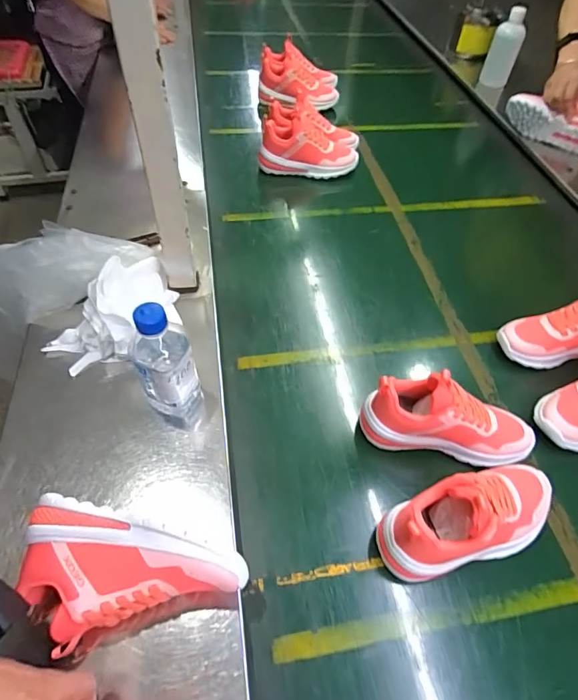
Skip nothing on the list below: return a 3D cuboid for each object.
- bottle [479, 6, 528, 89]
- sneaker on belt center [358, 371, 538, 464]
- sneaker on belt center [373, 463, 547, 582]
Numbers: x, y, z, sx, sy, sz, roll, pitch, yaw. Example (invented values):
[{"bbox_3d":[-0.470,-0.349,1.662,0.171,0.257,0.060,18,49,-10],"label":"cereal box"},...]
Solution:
[{"bbox_3d":[0.579,-0.810,1.163,0.075,0.173,0.057,21,53,8],"label":"bottle"},{"bbox_3d":[0.200,0.085,0.535,0.210,0.109,0.071,8,53,3],"label":"sneaker on belt center"},{"bbox_3d":[0.202,0.175,0.464,0.213,0.107,0.084,-13,55,-13],"label":"sneaker on belt center"}]

